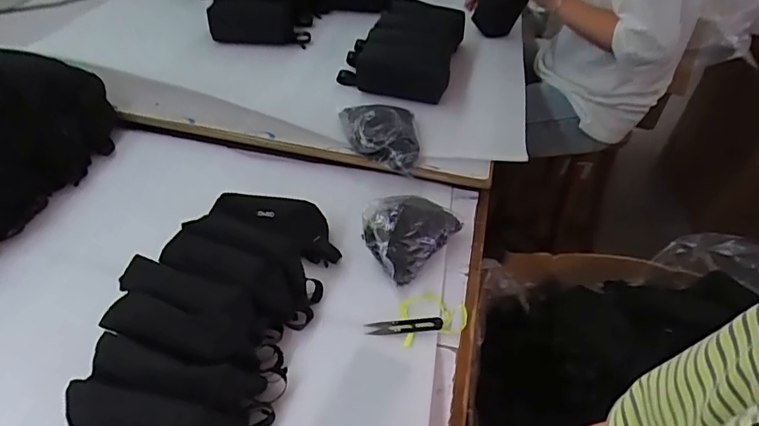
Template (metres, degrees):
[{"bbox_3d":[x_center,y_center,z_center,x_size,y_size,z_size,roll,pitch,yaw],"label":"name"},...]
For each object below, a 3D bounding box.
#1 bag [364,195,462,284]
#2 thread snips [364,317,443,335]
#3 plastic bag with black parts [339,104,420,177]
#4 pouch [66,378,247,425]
[{"bbox_3d":[0.057,0.026,0.777,0.158,0.080,0.102,-25,51,-31],"label":"bag"},{"bbox_3d":[0.034,0.153,0.689,0.105,0.005,0.023,0,43,-9],"label":"thread snips"},{"bbox_3d":[-0.002,-0.147,0.910,0.131,0.070,0.134,0,42,-6],"label":"plastic bag with black parts"},{"bbox_3d":[-0.239,0.218,0.528,0.191,0.054,0.058,9,42,2],"label":"pouch"}]

